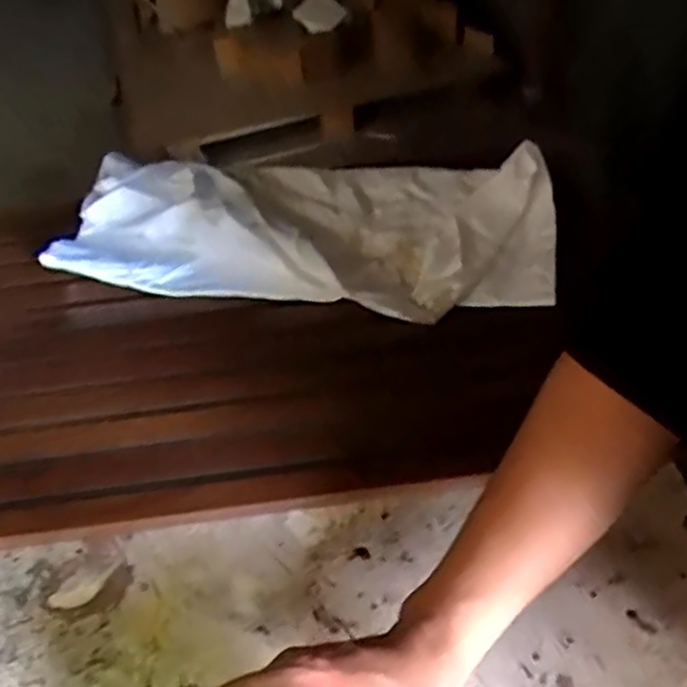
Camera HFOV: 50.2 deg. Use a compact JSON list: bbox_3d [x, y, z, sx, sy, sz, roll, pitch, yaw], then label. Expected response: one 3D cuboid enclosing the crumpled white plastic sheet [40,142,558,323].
[{"bbox_3d":[-0.030,-0.114,0.650,0.417,0.034,0.184,4,50,10],"label":"crumpled white plastic sheet"}]

